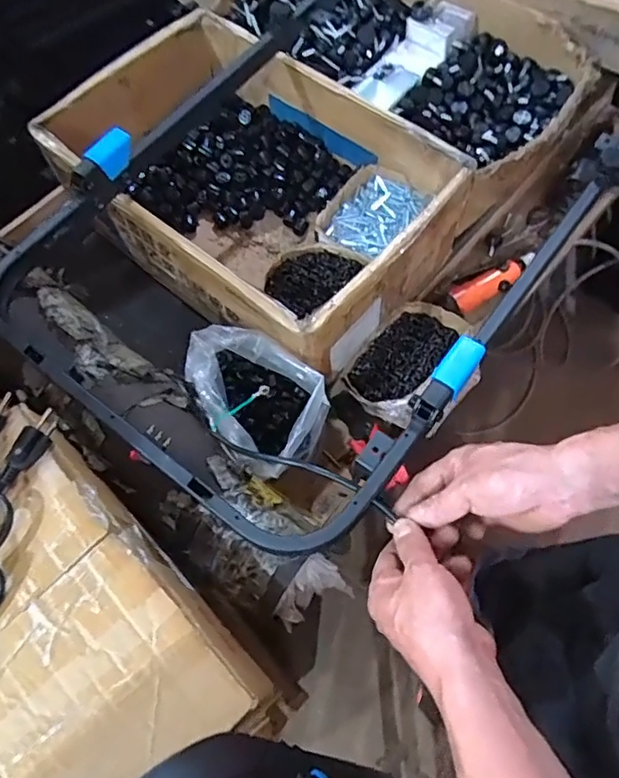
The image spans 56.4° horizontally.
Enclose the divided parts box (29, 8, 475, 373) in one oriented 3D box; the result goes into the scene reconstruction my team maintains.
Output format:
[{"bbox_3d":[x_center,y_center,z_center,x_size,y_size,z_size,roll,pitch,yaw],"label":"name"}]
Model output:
[{"bbox_3d":[-0.085,-0.291,0.850,0.546,0.179,0.358,38,73,18],"label":"divided parts box"}]

